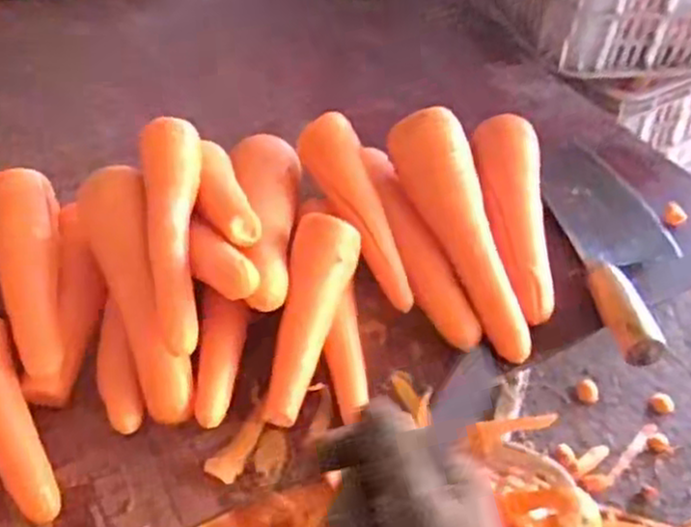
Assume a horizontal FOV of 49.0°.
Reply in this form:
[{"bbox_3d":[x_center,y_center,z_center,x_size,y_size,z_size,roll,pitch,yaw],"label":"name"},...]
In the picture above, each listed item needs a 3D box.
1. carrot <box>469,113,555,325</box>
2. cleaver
[{"bbox_3d":[0.145,-0.047,0.631,0.056,0.043,0.208,-1,45,1],"label":"carrot"},{"bbox_3d":[0.231,-0.021,0.629,0.088,0.025,0.247,-4,45,-2],"label":"cleaver"}]

